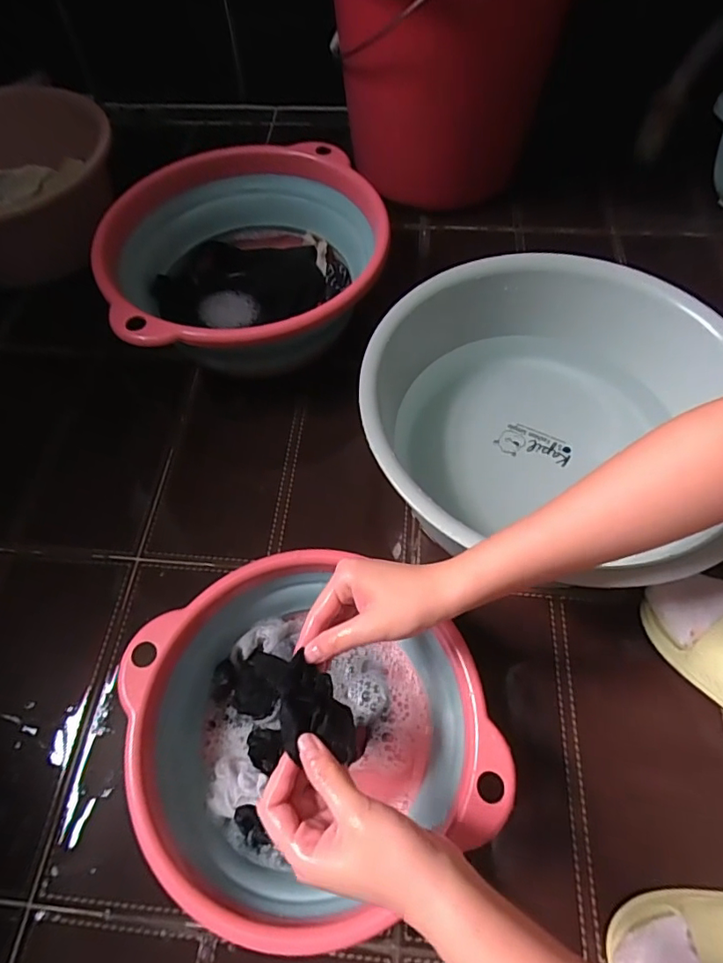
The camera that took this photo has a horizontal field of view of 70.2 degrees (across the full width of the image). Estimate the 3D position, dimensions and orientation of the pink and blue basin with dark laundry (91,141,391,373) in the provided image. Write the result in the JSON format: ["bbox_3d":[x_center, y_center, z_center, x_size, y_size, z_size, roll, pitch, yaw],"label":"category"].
[{"bbox_3d":[-0.144,-0.274,0.684,0.340,0.149,0.334,0,63,0],"label":"pink and blue basin with dark laundry"}]

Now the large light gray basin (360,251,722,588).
[{"bbox_3d":[0.181,-0.068,0.565,0.344,0.142,0.383,25,66,13],"label":"large light gray basin"}]

